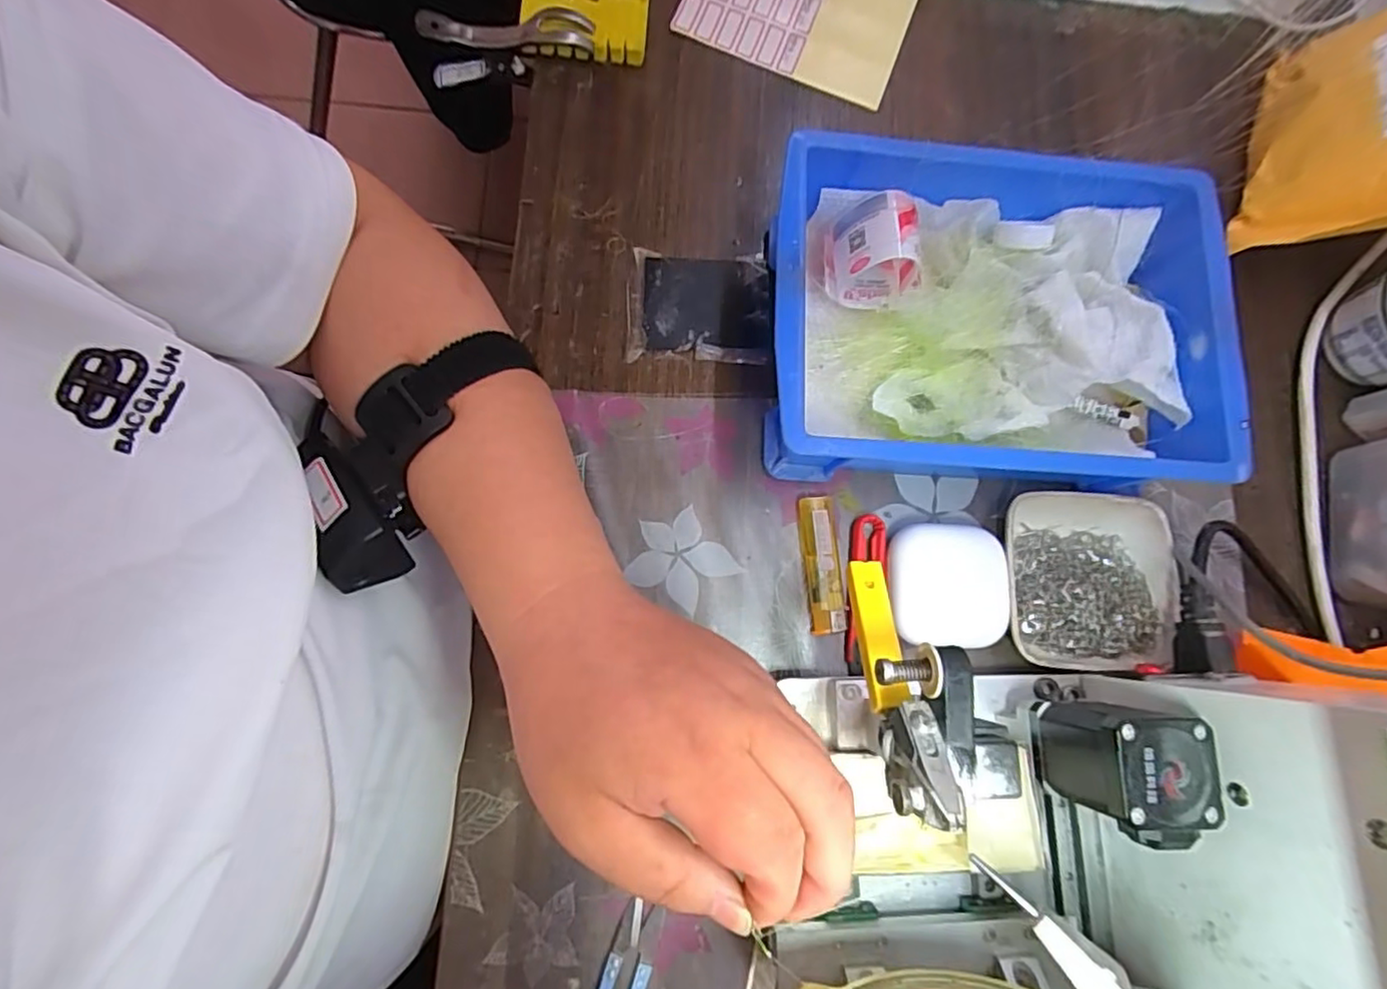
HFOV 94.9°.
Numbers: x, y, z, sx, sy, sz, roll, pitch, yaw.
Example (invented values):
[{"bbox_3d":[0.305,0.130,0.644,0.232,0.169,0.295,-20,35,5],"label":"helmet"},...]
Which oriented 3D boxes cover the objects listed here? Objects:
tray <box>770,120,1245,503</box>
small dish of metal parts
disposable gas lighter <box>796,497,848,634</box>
[{"bbox_3d":[0.163,-0.094,0.358,0.242,0.070,0.177,3,78,-3],"label":"tray"},{"bbox_3d":[0.223,0.049,0.364,0.096,0.024,0.095,0,79,-4],"label":"small dish of metal parts"},{"bbox_3d":[0.074,0.040,0.362,0.020,0.007,0.076,-4,79,-5],"label":"disposable gas lighter"}]

